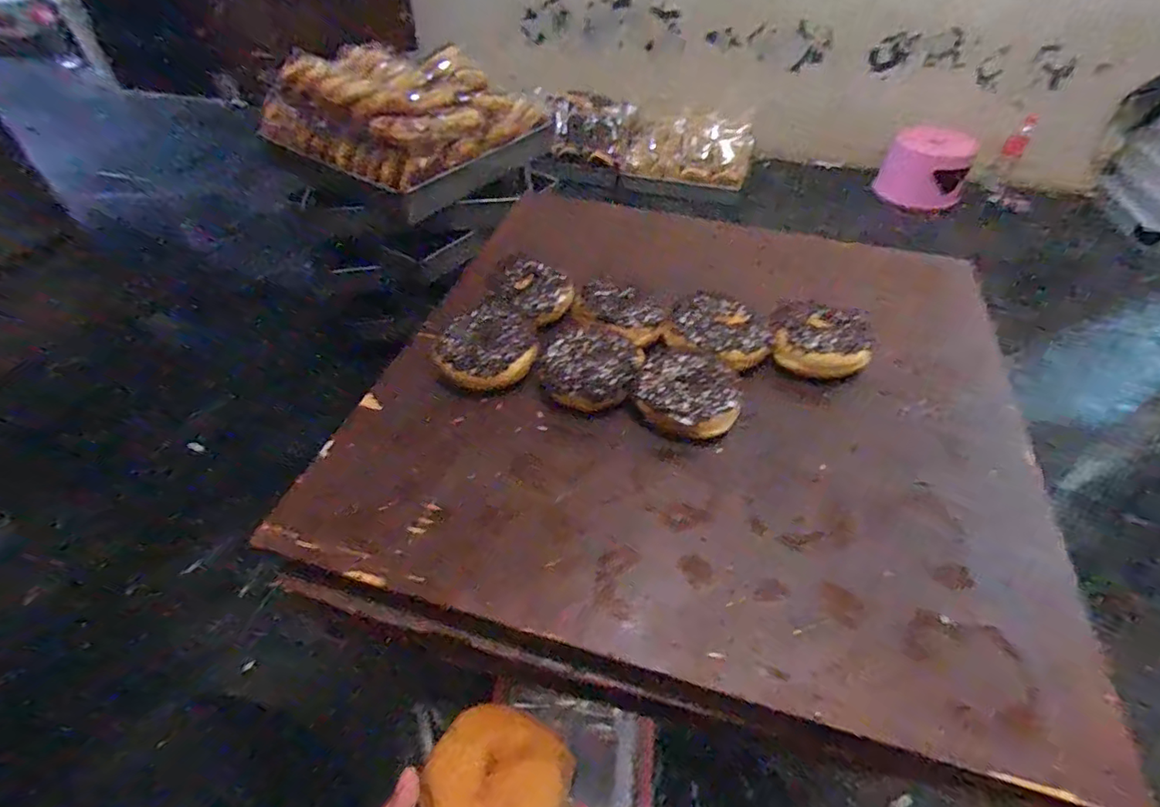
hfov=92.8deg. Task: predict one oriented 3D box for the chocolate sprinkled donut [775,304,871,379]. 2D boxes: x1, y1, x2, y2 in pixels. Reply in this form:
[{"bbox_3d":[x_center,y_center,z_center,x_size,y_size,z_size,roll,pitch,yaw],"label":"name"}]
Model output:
[{"bbox_3d":[0.235,-0.061,0.538,0.090,0.038,0.092,12,47,11],"label":"chocolate sprinkled donut"}]

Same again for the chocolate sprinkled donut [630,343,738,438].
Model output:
[{"bbox_3d":[0.095,-0.013,0.483,0.087,0.023,0.094,9,47,8],"label":"chocolate sprinkled donut"}]

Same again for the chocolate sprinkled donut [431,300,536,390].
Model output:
[{"bbox_3d":[-0.083,-0.055,0.522,0.084,0.025,0.097,21,50,19],"label":"chocolate sprinkled donut"}]

